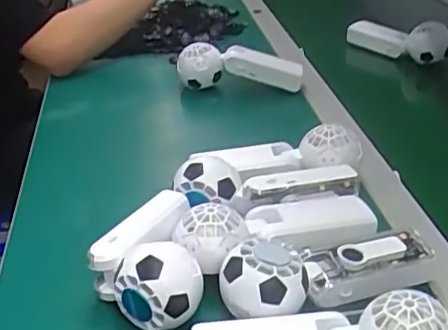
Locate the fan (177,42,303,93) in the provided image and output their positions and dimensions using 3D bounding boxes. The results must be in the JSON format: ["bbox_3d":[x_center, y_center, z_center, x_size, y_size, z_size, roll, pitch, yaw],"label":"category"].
[{"bbox_3d":[0.019,-0.130,0.818,0.160,0.058,0.056,9,34,16],"label":"fan"}]

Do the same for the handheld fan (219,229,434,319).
[{"bbox_3d":[0.083,0.075,0.451,0.171,0.047,0.052,-11,32,-18],"label":"handheld fan"}]

